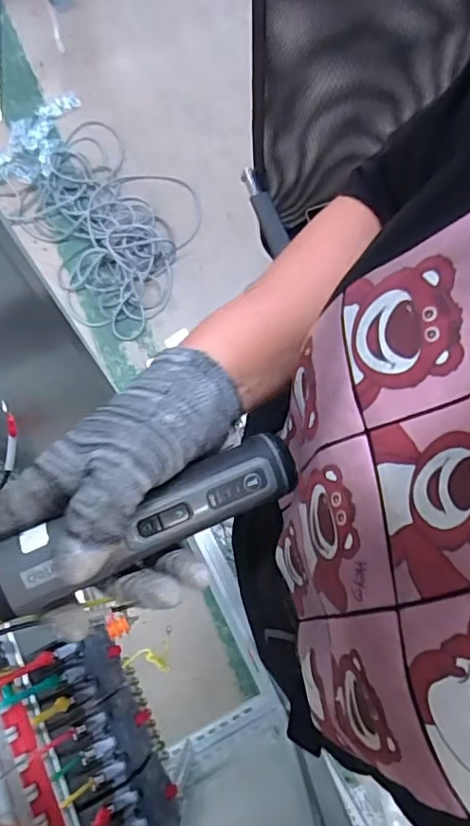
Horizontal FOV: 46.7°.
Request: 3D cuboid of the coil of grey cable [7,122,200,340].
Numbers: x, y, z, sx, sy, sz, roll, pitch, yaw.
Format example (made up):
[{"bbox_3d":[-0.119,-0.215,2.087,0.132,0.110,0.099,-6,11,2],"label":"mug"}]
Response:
[{"bbox_3d":[-0.383,-0.568,1.619,0.589,0.055,0.502,36,76,12],"label":"coil of grey cable"}]

